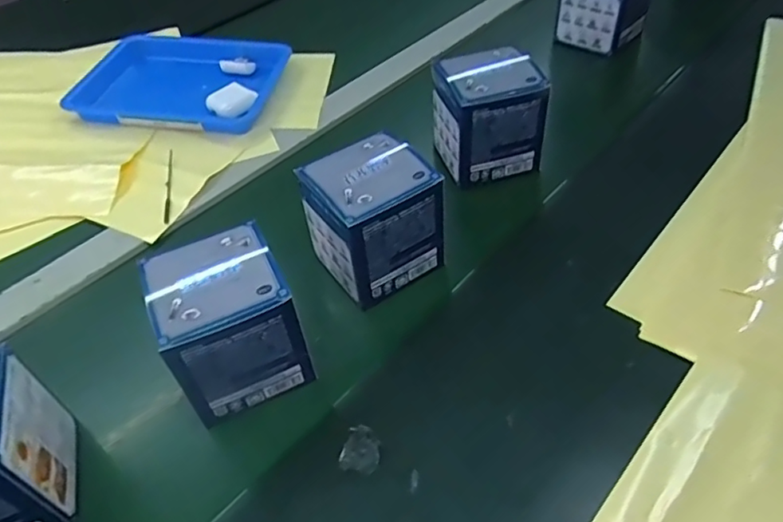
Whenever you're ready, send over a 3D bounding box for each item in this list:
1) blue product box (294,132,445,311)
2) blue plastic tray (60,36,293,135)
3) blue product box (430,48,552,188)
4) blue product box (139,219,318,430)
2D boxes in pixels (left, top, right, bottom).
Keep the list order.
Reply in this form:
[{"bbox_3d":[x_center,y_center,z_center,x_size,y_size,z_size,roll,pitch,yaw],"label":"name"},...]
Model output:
[{"bbox_3d":[-0.016,-0.033,0.442,0.084,0.091,0.078,-29,52,-21],"label":"blue product box"},{"bbox_3d":[-0.236,-0.205,0.656,0.212,0.032,0.159,5,48,9],"label":"blue plastic tray"},{"bbox_3d":[0.086,-0.132,0.523,0.076,0.096,0.081,-17,49,-11],"label":"blue product box"},{"bbox_3d":[-0.107,0.040,0.381,0.079,0.091,0.077,-22,50,-15],"label":"blue product box"}]

